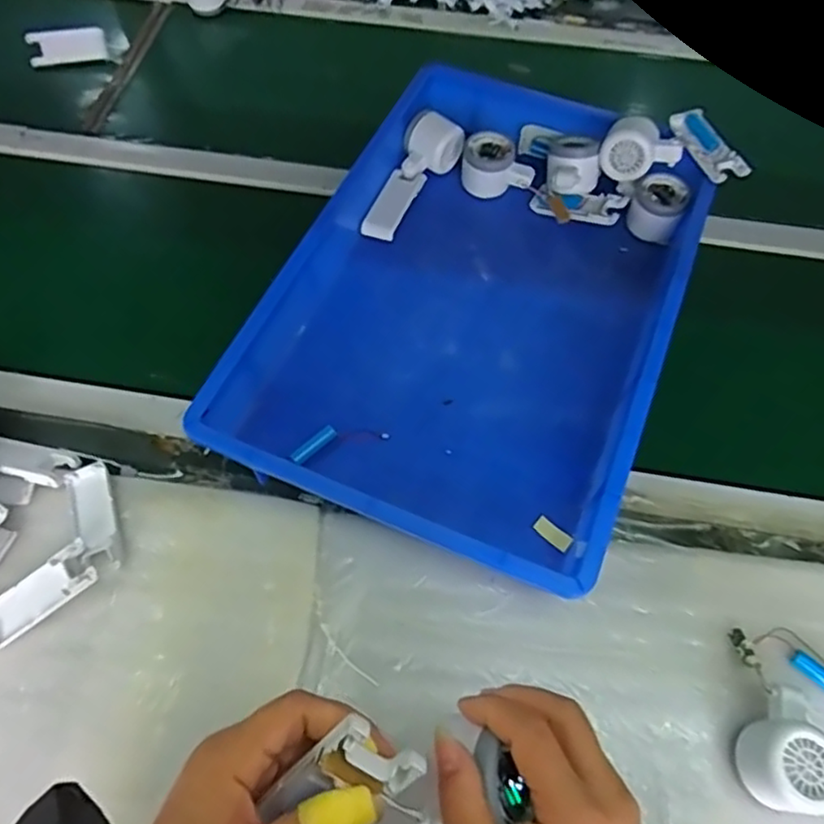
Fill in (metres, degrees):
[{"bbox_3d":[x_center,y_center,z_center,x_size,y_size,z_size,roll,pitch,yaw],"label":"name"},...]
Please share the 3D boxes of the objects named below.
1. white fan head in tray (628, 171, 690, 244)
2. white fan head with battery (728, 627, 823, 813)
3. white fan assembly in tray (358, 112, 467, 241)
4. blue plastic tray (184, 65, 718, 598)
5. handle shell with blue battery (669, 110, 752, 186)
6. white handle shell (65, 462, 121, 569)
[{"bbox_3d":[0.275,-0.230,0.728,0.055,0.050,0.054,19,65,9],"label":"white fan head in tray"},{"bbox_3d":[0.295,0.229,0.487,0.089,0.052,0.125,10,64,5],"label":"white fan head with battery"},{"bbox_3d":[-0.002,-0.271,0.747,0.060,0.054,0.165,26,66,12],"label":"white fan assembly in tray"},{"bbox_3d":[0.073,-0.127,0.663,0.361,0.070,0.542,21,65,10],"label":"blue plastic tray"},{"bbox_3d":[0.319,-0.292,0.706,0.050,0.015,0.104,-20,65,-10],"label":"handle shell with blue battery"},{"bbox_3d":[-0.283,0.094,0.581,0.034,0.014,0.103,-22,66,-11],"label":"white handle shell"}]

